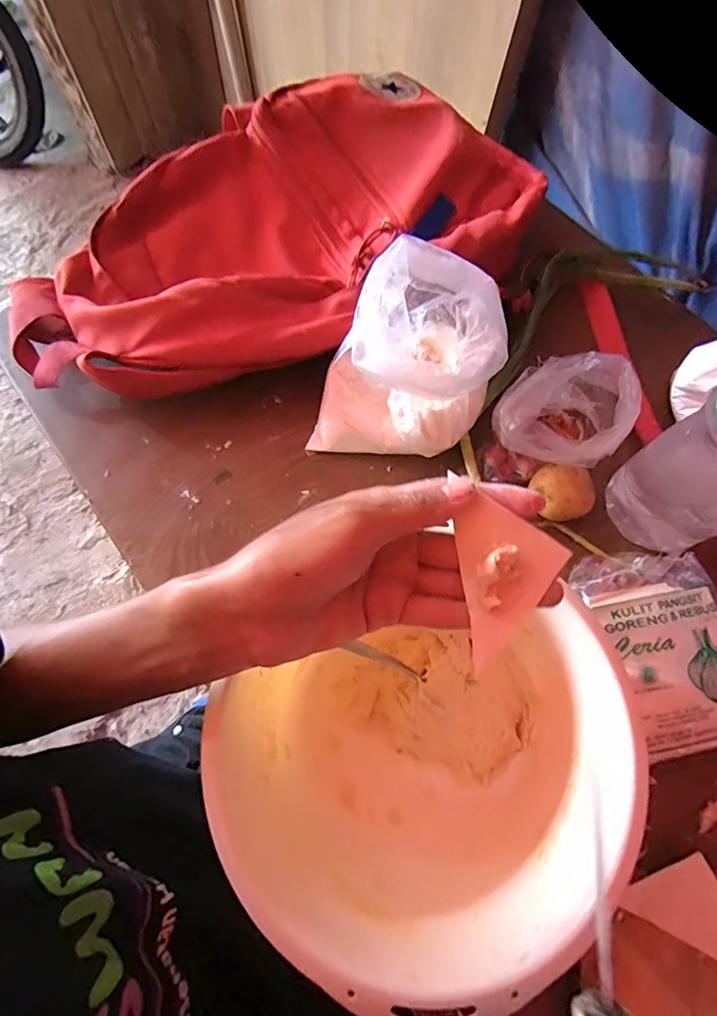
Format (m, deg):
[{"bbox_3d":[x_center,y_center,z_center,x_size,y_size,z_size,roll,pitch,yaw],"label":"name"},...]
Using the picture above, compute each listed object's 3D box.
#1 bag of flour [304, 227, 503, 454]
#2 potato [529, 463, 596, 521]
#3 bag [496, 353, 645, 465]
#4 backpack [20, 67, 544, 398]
[{"bbox_3d":[0.048,-0.122,0.395,0.136,0.127,0.140,24,71,9],"label":"bag of flour"},{"bbox_3d":[0.174,-0.013,0.400,0.048,0.037,0.046,0,68,0],"label":"potato"},{"bbox_3d":[0.170,-0.077,0.397,0.104,0.082,0.091,19,70,8],"label":"bag"},{"bbox_3d":[-0.085,-0.271,0.474,0.499,0.085,0.279,-30,71,-11],"label":"backpack"}]

